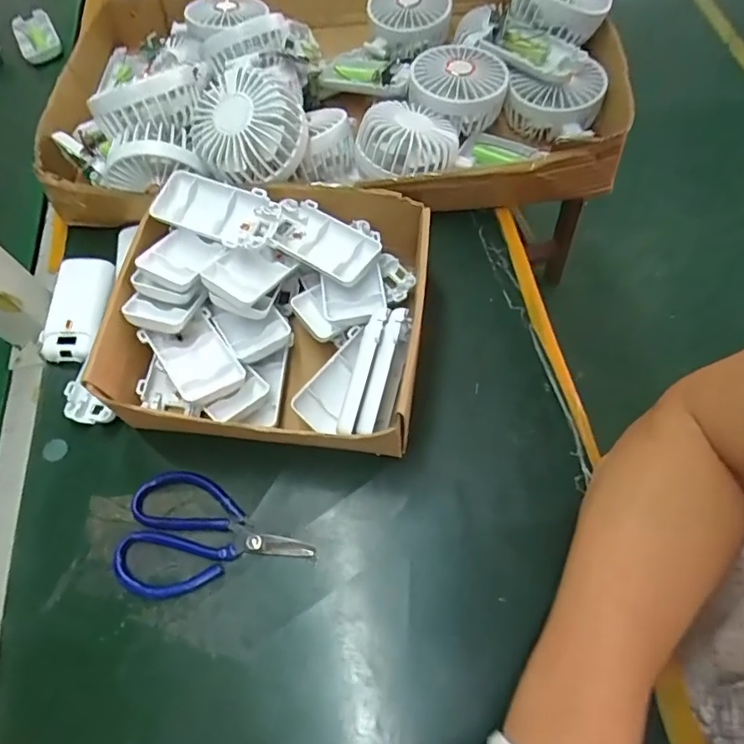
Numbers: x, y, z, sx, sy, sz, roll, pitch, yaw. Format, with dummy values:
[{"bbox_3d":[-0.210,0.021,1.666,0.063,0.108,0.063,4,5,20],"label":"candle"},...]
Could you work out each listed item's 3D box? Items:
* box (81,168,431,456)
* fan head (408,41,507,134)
[{"bbox_3d":[-0.075,-0.043,0.397,0.217,0.077,0.197,6,62,7],"label":"box"},{"bbox_3d":[0.079,-0.263,0.484,0.088,0.033,0.086,1,63,7],"label":"fan head"}]

